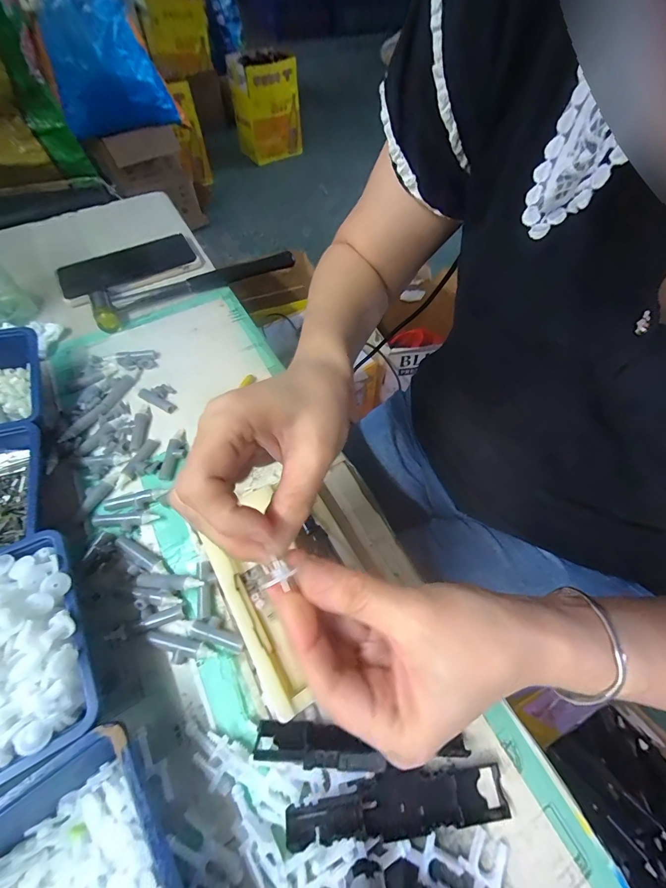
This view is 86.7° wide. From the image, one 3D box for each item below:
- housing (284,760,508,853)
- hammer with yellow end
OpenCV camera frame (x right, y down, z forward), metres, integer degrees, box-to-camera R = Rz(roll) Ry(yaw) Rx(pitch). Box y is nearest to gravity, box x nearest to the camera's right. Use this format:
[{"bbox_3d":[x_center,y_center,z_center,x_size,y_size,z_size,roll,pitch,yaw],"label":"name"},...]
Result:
[{"bbox_3d":[0.037,0.194,0.191,0.119,0.011,0.023,-3,59,-2],"label":"housing"},{"bbox_3d":[-0.157,-0.188,0.417,0.233,0.024,0.040,-28,63,-16],"label":"hammer with yellow end"}]

